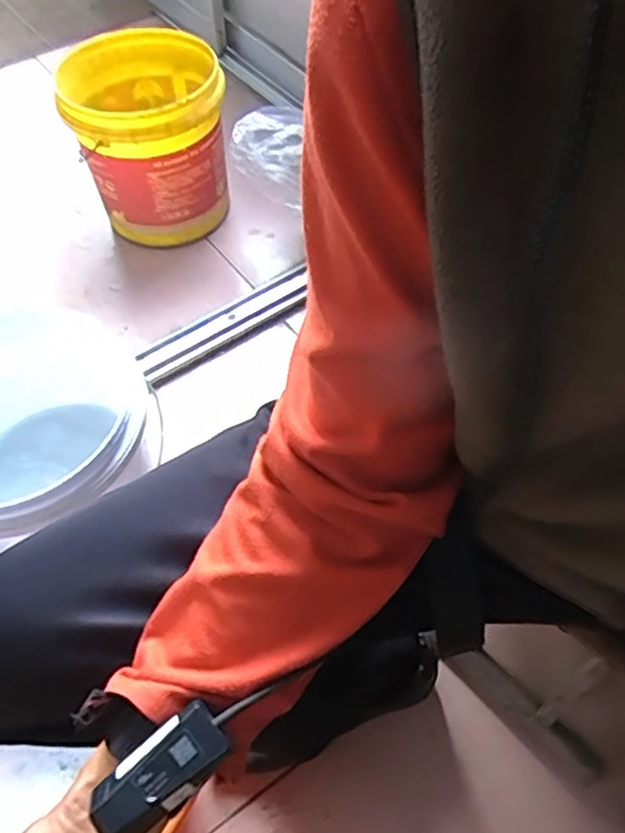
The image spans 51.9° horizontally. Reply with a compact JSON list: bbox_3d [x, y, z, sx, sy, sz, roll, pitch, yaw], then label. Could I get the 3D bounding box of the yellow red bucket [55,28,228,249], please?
[{"bbox_3d":[-0.271,-0.480,1.121,0.250,0.248,0.282,-6,56,-3],"label":"yellow red bucket"}]

